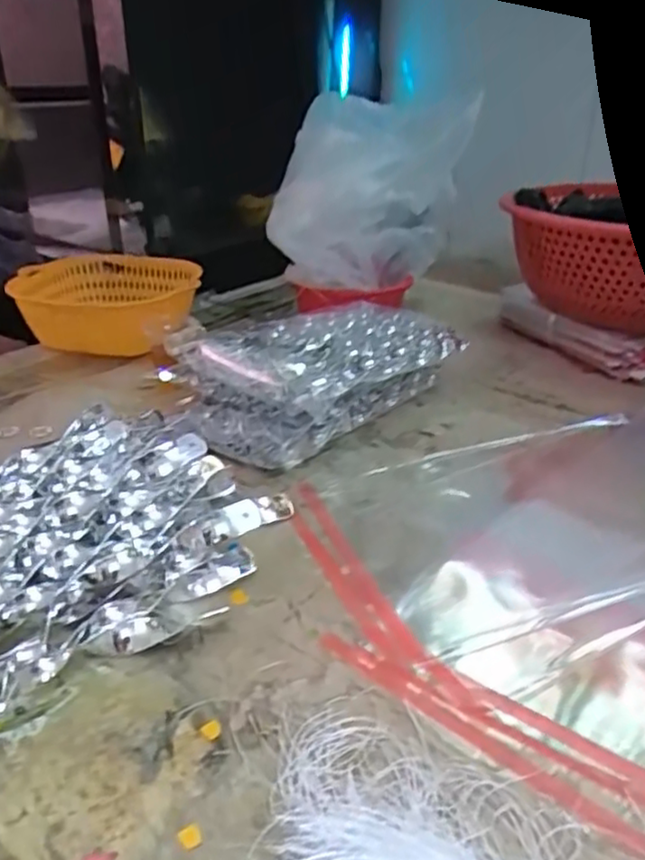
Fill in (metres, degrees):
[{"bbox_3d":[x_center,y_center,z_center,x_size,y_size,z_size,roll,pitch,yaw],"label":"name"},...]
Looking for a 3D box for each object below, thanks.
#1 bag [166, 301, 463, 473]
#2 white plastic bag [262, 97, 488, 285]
[{"bbox_3d":[0.001,-0.074,0.777,0.193,0.097,0.337,24,35,37],"label":"bag"},{"bbox_3d":[0.054,-0.349,0.999,0.269,0.221,0.202,-3,28,-8],"label":"white plastic bag"}]

